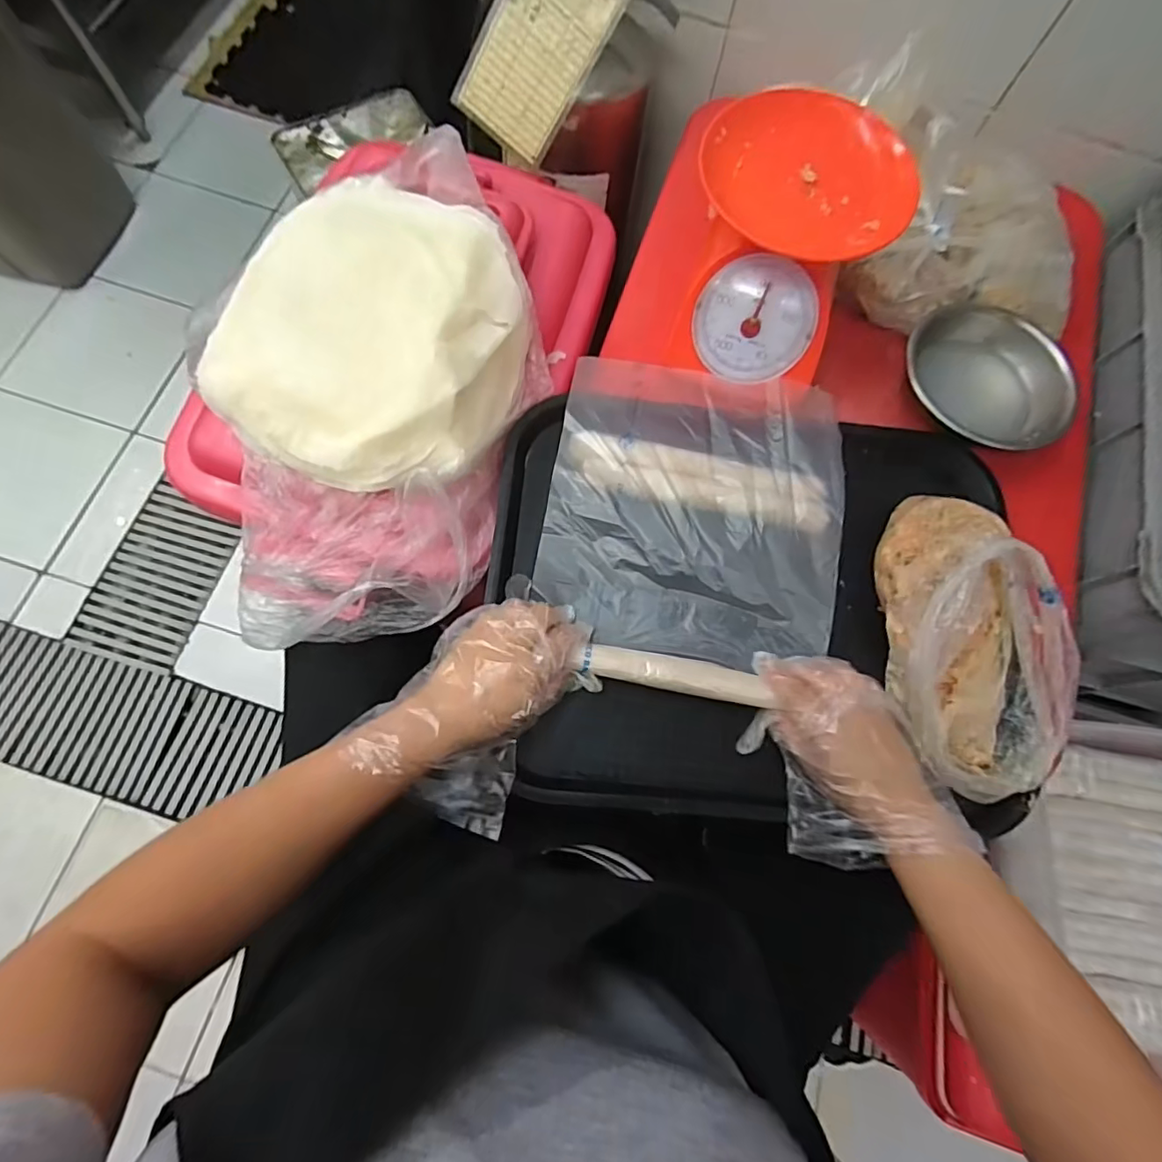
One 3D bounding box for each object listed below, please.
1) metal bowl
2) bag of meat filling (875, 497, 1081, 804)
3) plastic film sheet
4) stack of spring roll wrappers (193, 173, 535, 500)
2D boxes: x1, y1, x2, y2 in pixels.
[{"bbox_3d":[0.367,-0.180,0.523,0.120,0.069,0.147,-40,80,-14],"label":"metal bowl"},{"bbox_3d":[0.303,0.038,0.426,0.114,0.070,0.232,1,73,-3],"label":"bag of meat filling"},{"bbox_3d":[0.099,-0.068,0.493,0.246,0.030,0.263,10,74,2],"label":"plastic film sheet"},{"bbox_3d":[-0.167,-0.203,0.477,0.222,0.074,0.256,13,74,3],"label":"stack of spring roll wrappers"}]

